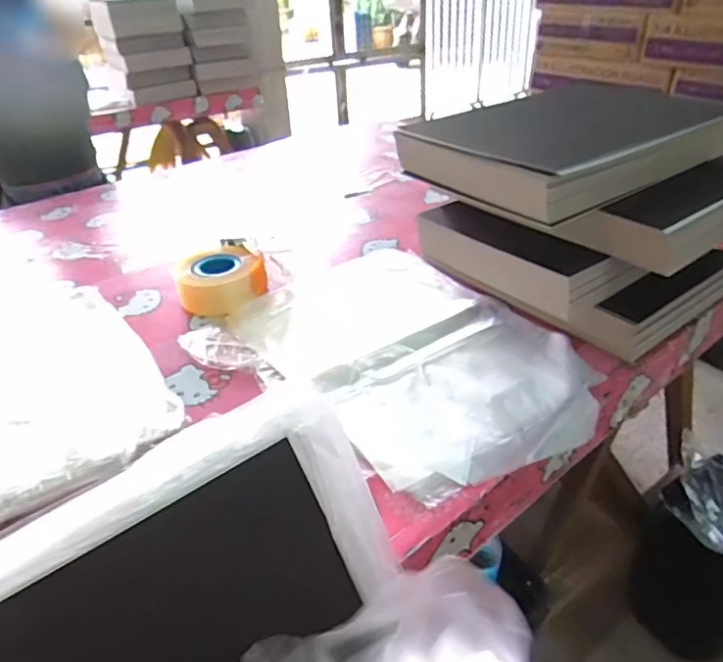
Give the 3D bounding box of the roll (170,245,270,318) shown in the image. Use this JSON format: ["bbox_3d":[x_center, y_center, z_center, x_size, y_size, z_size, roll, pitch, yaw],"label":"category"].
[{"bbox_3d":[-0.211,-0.077,0.833,0.131,0.058,0.131,-2,35,1],"label":"roll"}]

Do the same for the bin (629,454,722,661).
[{"bbox_3d":[0.751,0.485,1.174,0.283,0.353,0.238,-24,39,-27],"label":"bin"}]

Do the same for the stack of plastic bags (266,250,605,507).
[{"bbox_3d":[0.058,0.013,0.717,0.312,0.013,0.460,-23,40,-27],"label":"stack of plastic bags"}]

